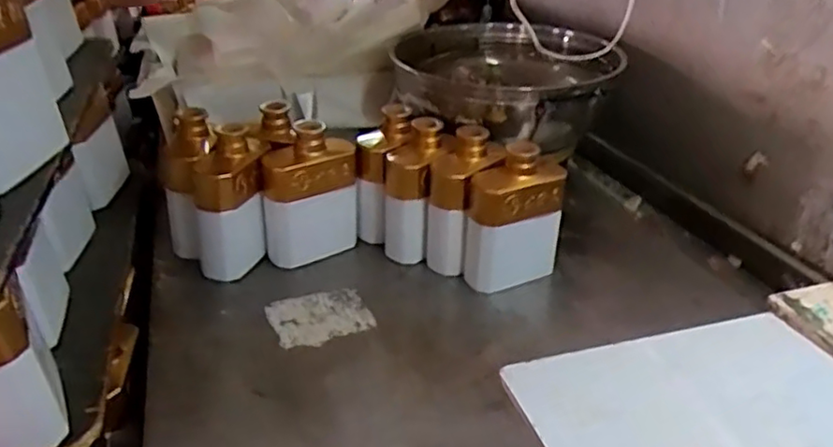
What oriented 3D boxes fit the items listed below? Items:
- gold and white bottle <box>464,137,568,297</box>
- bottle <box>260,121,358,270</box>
[{"bbox_3d":[0.110,0.002,0.740,0.103,0.175,0.053,-16,33,-22],"label":"gold and white bottle"},{"bbox_3d":[-0.129,-0.029,0.785,0.117,0.160,0.061,-8,31,-9],"label":"bottle"}]

